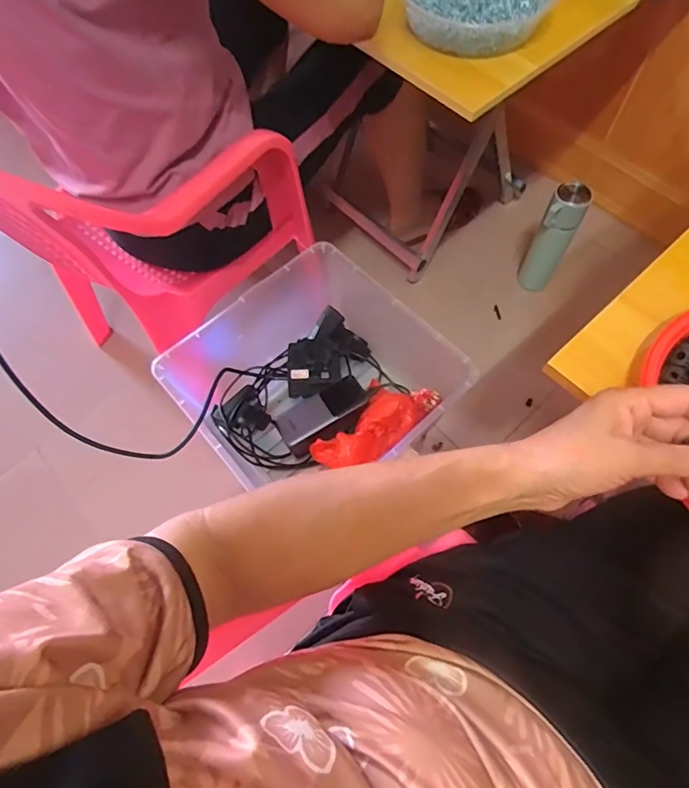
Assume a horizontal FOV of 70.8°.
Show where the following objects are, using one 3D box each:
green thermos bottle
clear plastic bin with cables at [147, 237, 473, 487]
[{"bbox_3d":[0.419,-0.307,0.982,0.069,0.251,0.070,25,69,14],"label":"green thermos bottle"},{"bbox_3d":[-0.040,-0.006,0.669,0.301,0.163,0.290,-40,69,-15],"label":"clear plastic bin with cables"}]

